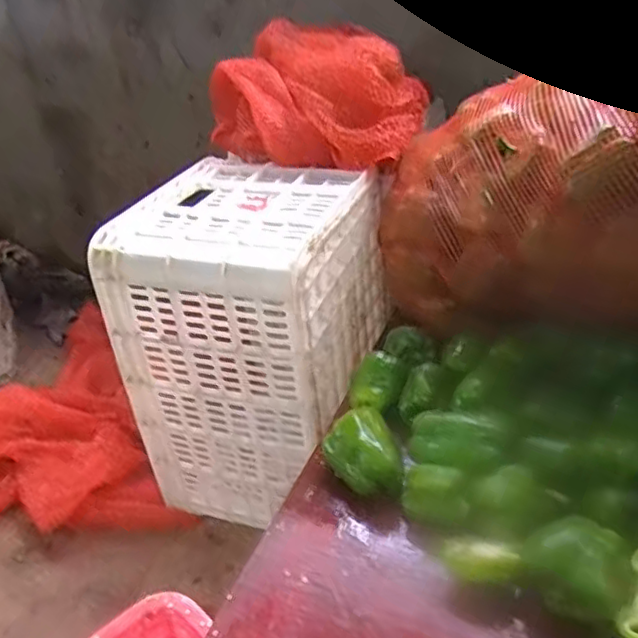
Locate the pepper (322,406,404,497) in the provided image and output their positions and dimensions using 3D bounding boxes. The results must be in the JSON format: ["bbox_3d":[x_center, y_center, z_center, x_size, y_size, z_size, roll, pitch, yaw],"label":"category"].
[{"bbox_3d":[0.053,0.152,0.704,0.072,0.068,0.096,-17,34,-14],"label":"pepper"}]

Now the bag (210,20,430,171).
[{"bbox_3d":[0.000,-0.367,1.029,0.257,0.156,0.367,-29,38,-30],"label":"bag"}]

